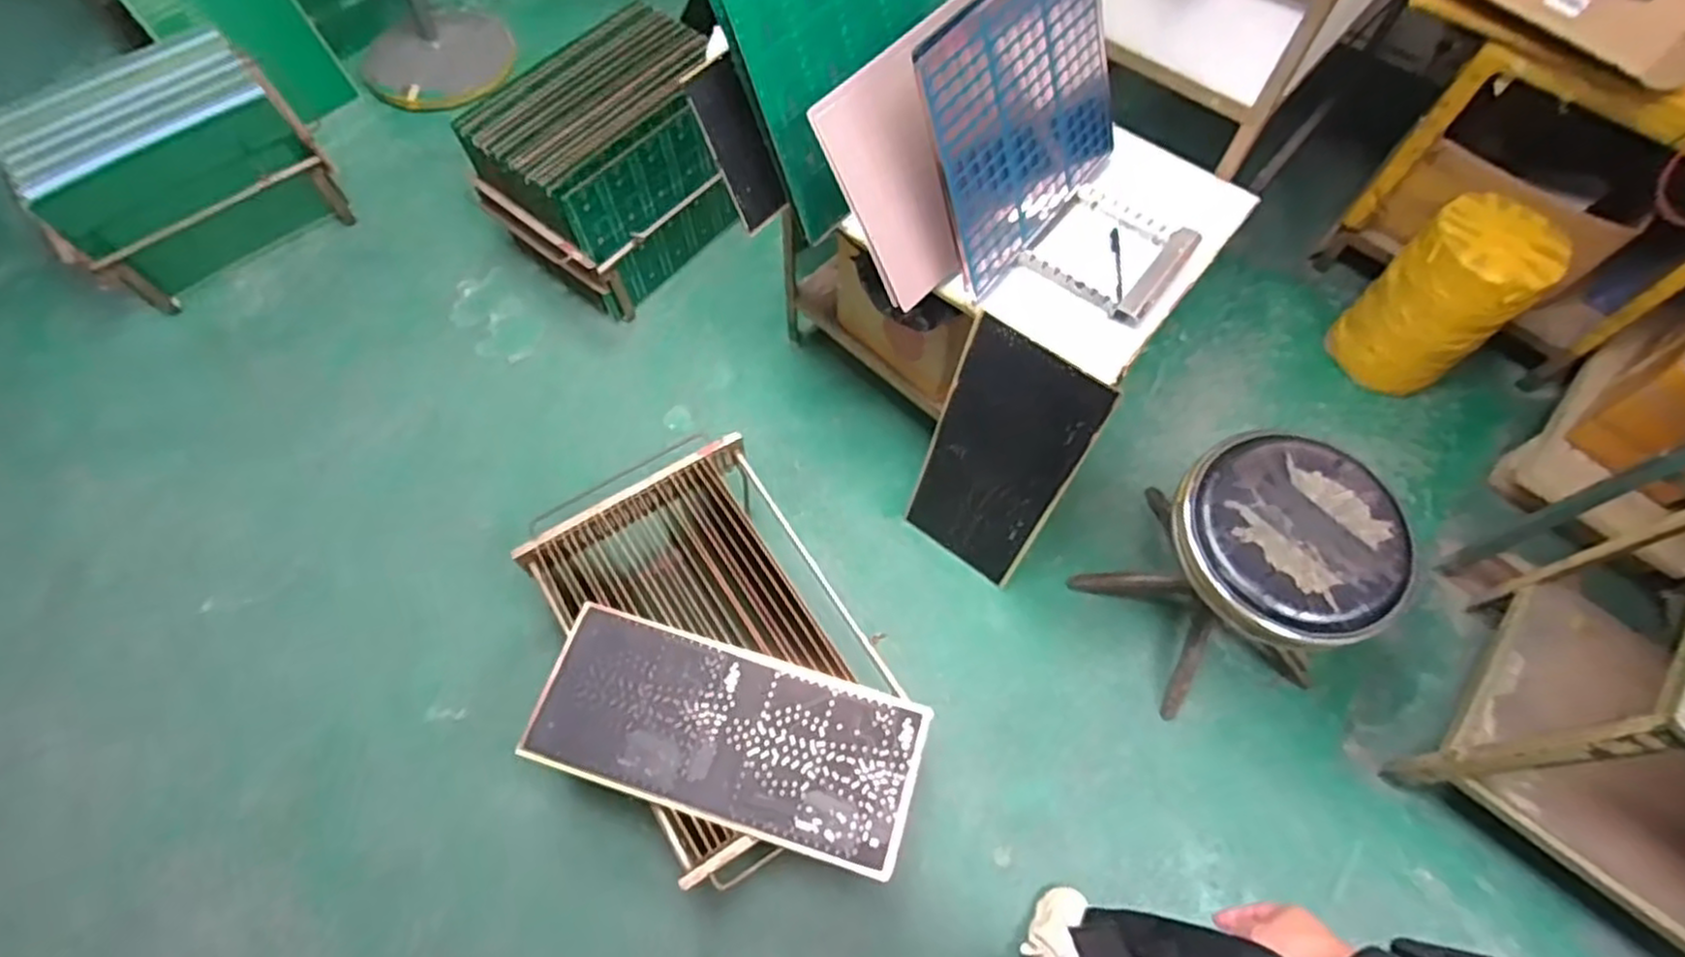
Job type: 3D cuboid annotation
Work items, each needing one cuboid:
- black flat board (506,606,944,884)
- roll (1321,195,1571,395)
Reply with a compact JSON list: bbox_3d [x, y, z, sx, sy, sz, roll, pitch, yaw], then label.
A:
[{"bbox_3d":[-0.161,0.356,1.066,0.532,0.023,0.235,17,66,6],"label":"black flat board"},{"bbox_3d":[1.163,-0.349,1.465,0.199,0.366,0.218,0,64,0],"label":"roll"}]

